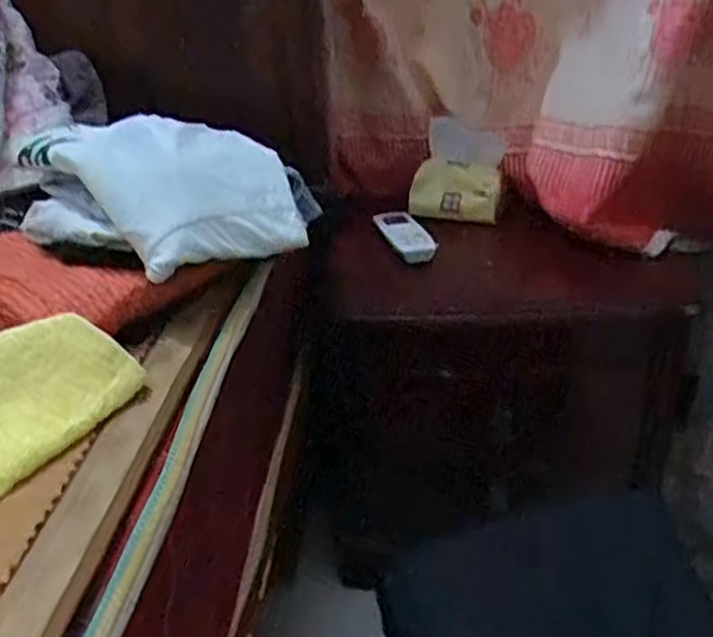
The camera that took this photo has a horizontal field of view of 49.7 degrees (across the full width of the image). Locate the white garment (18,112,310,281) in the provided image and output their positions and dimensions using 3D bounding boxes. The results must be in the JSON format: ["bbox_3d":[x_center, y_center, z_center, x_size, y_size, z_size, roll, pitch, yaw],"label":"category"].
[{"bbox_3d":[-0.193,-0.147,0.821,0.219,0.094,0.267,-26,36,-35],"label":"white garment"}]

